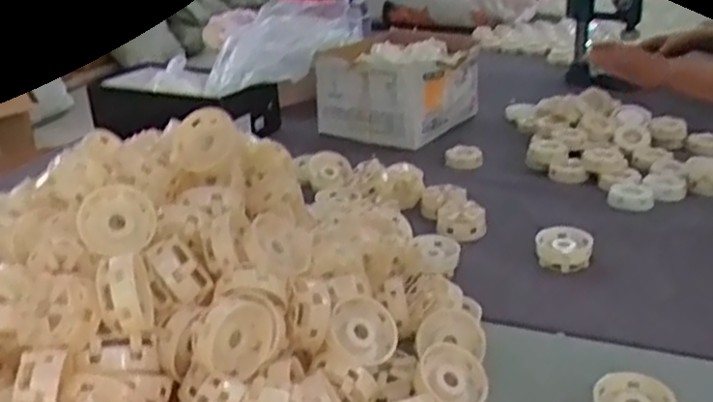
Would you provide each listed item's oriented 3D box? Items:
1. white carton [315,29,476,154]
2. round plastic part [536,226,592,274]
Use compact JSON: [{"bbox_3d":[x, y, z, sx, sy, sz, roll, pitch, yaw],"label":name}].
[{"bbox_3d":[0.070,-0.211,1.397,0.255,0.148,0.214,13,28,31],"label":"white carton"},{"bbox_3d":[0.262,0.060,0.949,0.069,0.039,0.060,3,24,13],"label":"round plastic part"}]

